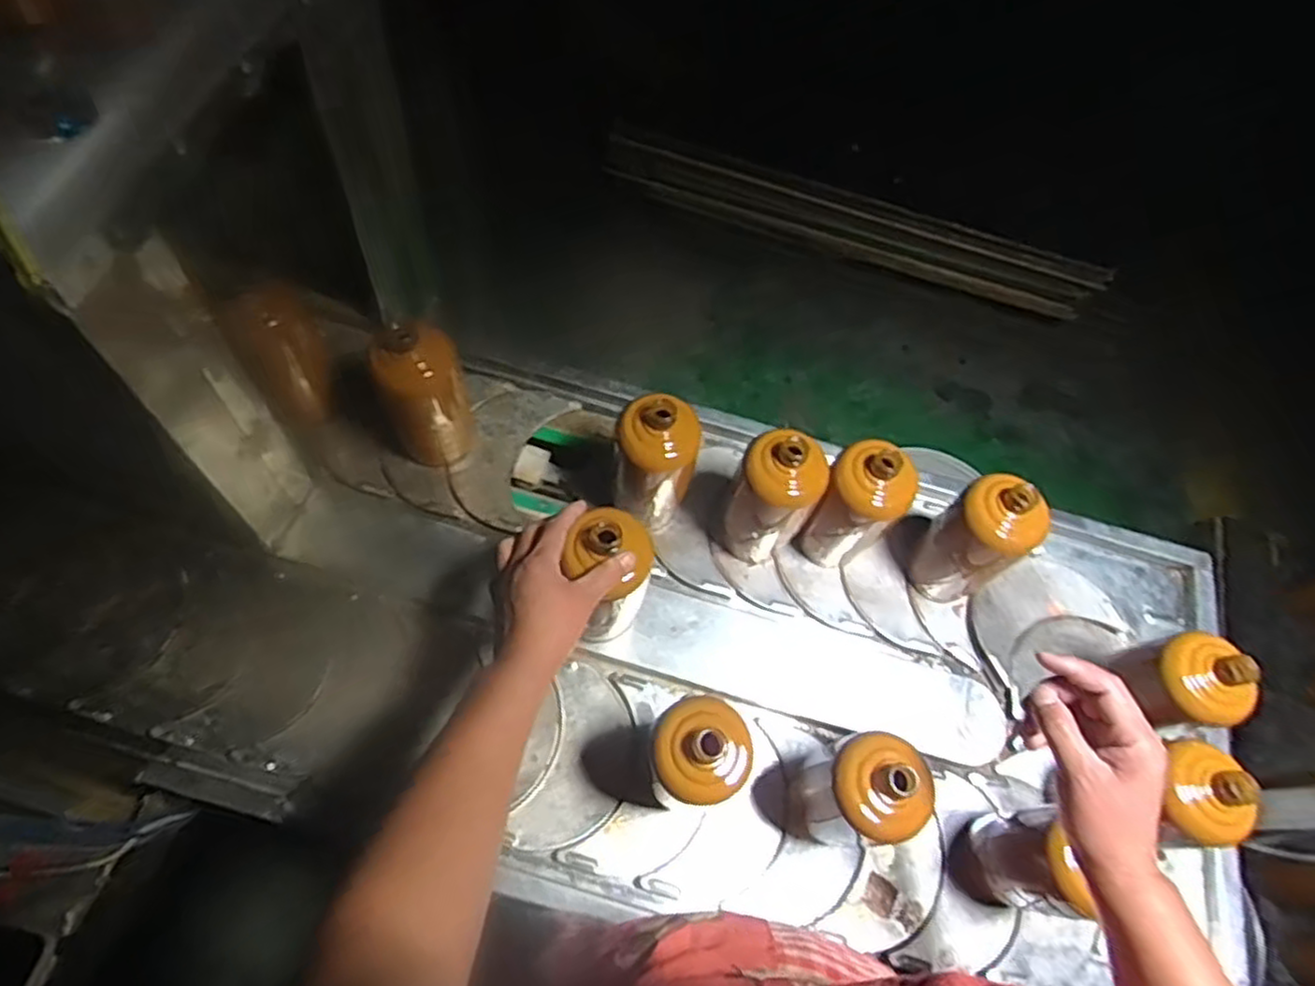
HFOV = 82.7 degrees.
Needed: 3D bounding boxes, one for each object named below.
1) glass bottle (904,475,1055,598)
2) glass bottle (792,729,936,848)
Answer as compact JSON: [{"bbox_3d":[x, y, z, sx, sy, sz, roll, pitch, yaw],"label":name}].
[{"bbox_3d":[0.327,0.051,0.773,0.061,0.183,0.077,-40,70,-20],"label":"glass bottle"},{"bbox_3d":[0.177,0.261,0.643,0.082,0.184,0.078,-14,64,-9],"label":"glass bottle"}]

